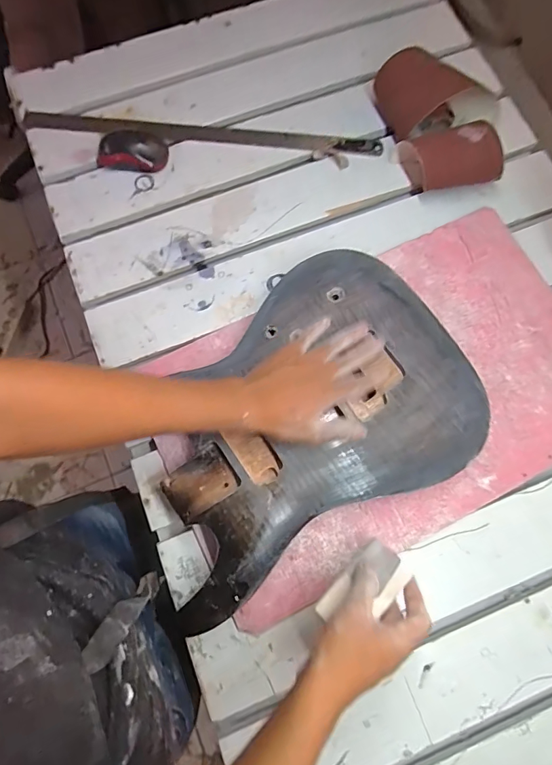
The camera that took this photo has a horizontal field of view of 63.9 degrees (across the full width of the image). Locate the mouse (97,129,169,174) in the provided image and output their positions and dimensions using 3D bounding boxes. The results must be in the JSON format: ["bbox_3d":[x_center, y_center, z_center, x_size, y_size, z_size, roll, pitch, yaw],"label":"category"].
[{"bbox_3d":[-0.205,-0.335,0.639,0.095,0.028,0.067,2,76,0],"label":"mouse"}]

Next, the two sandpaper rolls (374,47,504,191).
[{"bbox_3d":[0.219,-0.350,0.606,0.167,0.078,0.153,9,76,2],"label":"two sandpaper rolls"}]

